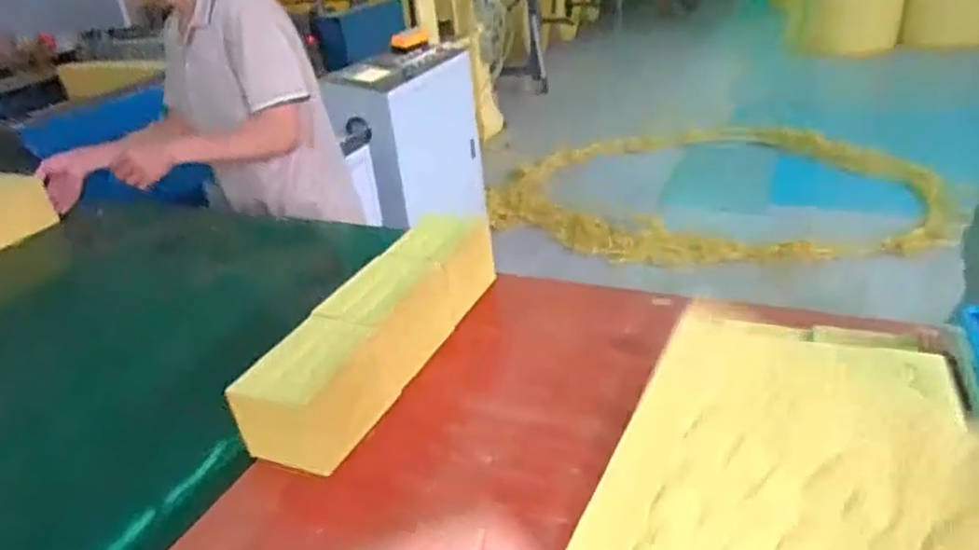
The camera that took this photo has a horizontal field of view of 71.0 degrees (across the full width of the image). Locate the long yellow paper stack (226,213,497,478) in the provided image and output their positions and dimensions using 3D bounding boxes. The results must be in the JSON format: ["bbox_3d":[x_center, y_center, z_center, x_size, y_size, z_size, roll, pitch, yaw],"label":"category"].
[{"bbox_3d":[-0.150,0.060,0.961,0.131,0.118,0.481,7,31,23],"label":"long yellow paper stack"}]

